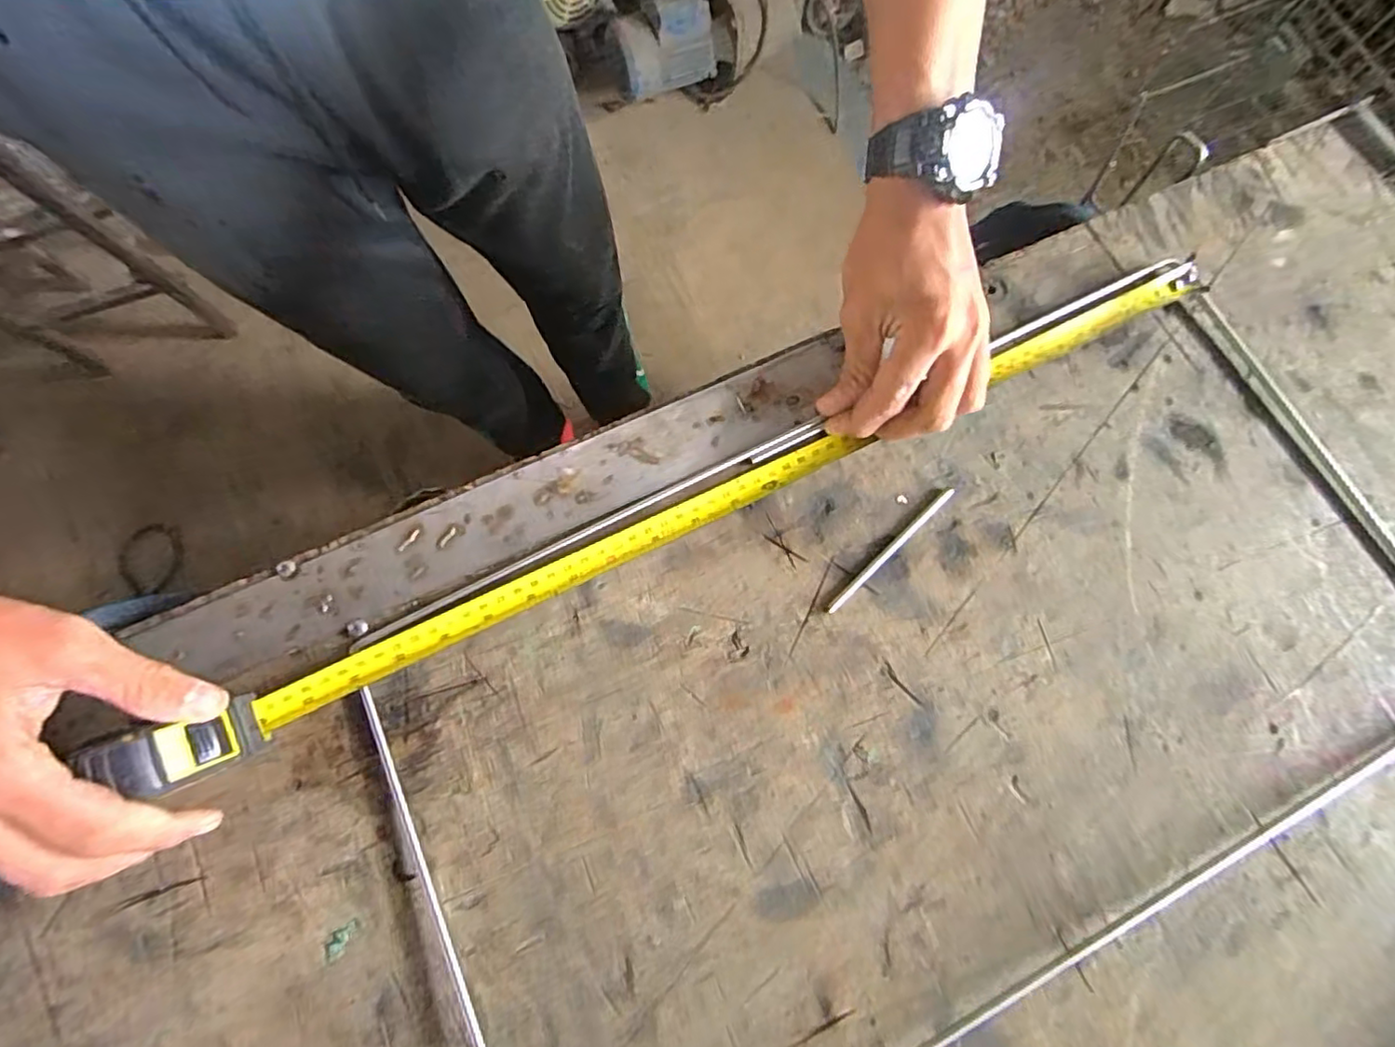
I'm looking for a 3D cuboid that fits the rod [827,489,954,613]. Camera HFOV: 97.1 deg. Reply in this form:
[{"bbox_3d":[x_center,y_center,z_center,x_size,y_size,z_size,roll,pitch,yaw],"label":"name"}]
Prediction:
[{"bbox_3d":[0.111,0.015,0.354,0.100,0.005,0.006,-43,80,-11],"label":"rod"}]

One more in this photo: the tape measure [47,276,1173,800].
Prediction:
[{"bbox_3d":[0.026,-0.024,0.343,0.627,0.064,0.033,-26,77,-10],"label":"tape measure"}]

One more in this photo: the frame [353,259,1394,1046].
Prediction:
[{"bbox_3d":[0.123,0.081,0.335,0.578,0.016,0.312,-26,77,-7],"label":"frame"}]

